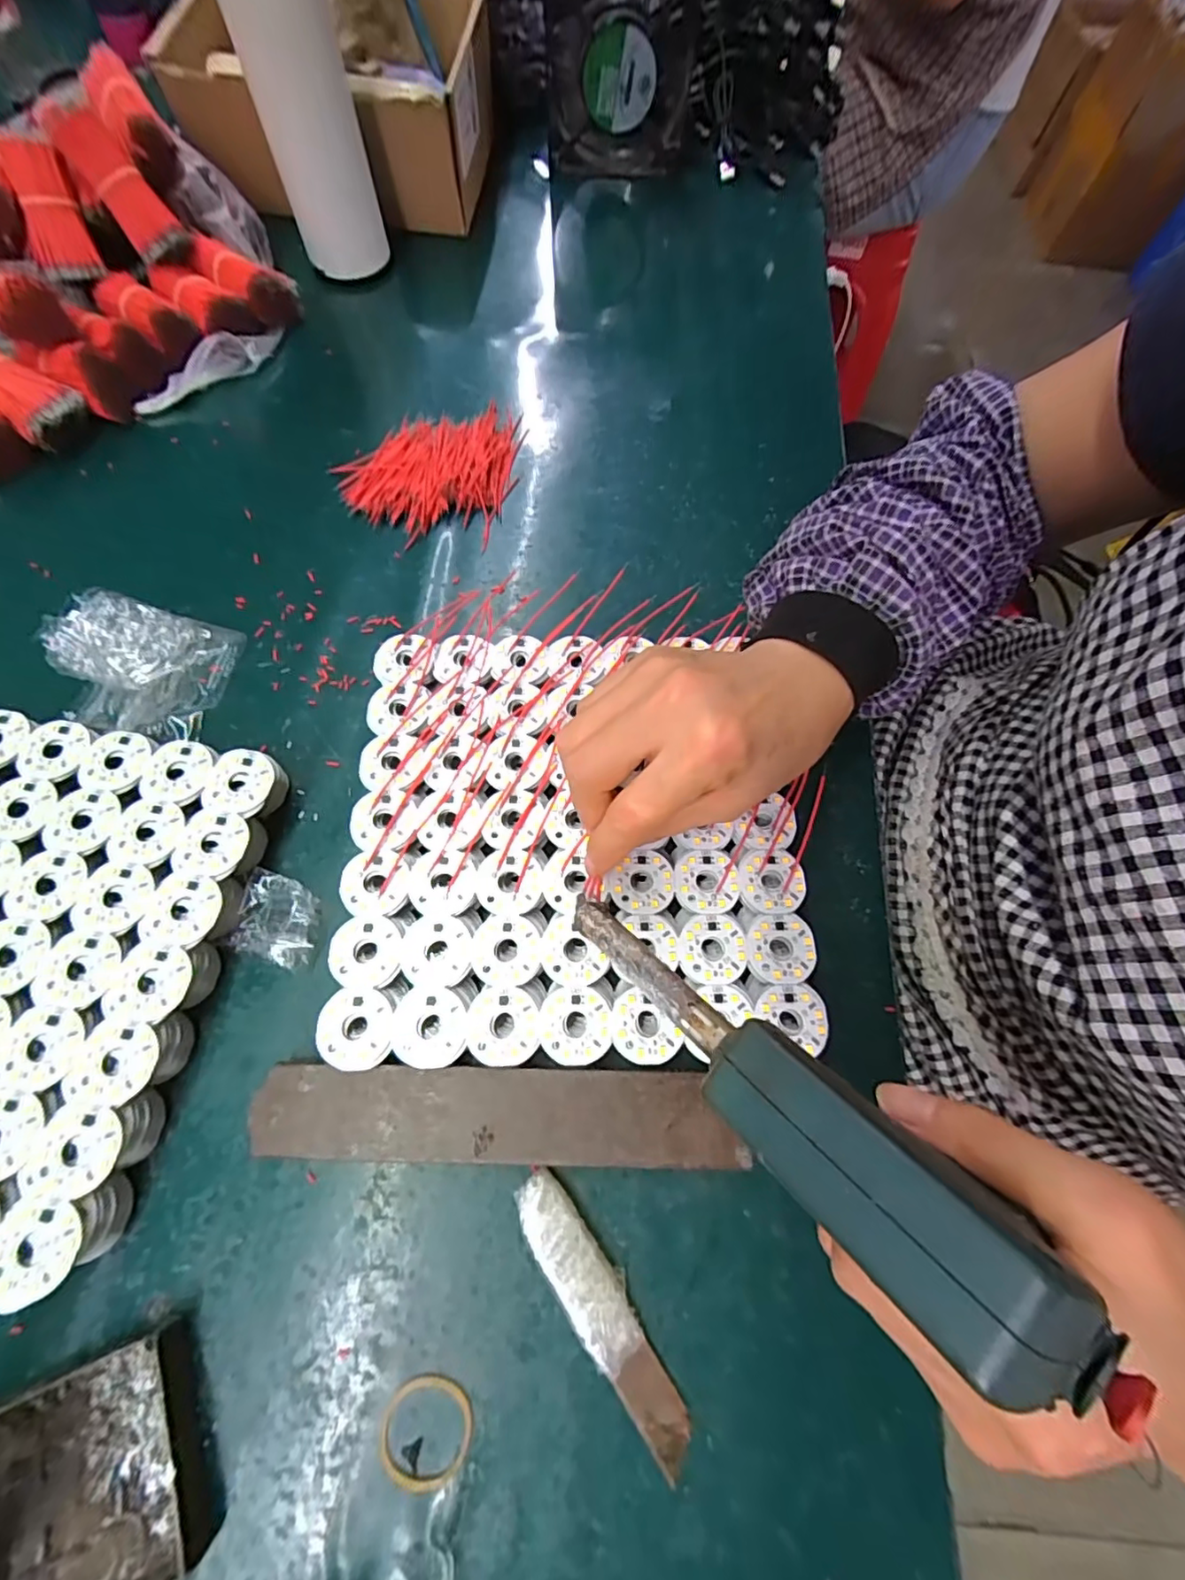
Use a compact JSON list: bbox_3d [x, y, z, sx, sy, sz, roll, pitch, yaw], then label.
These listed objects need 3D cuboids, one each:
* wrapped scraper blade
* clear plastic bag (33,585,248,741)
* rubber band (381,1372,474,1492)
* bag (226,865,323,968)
[{"bbox_3d":[0.003,0.199,0.219,0.022,0.009,0.103,-33,73,-14],"label":"wrapped scraper blade"},{"bbox_3d":[-0.249,-0.068,0.304,0.086,0.038,0.072,8,68,1],"label":"clear plastic bag"},{"bbox_3d":[-0.060,0.233,0.207,0.032,0.004,0.030,1,68,-2],"label":"rubber band"},{"bbox_3d":[-0.146,0.060,0.267,0.042,0.017,0.036,18,68,5],"label":"bag"}]

